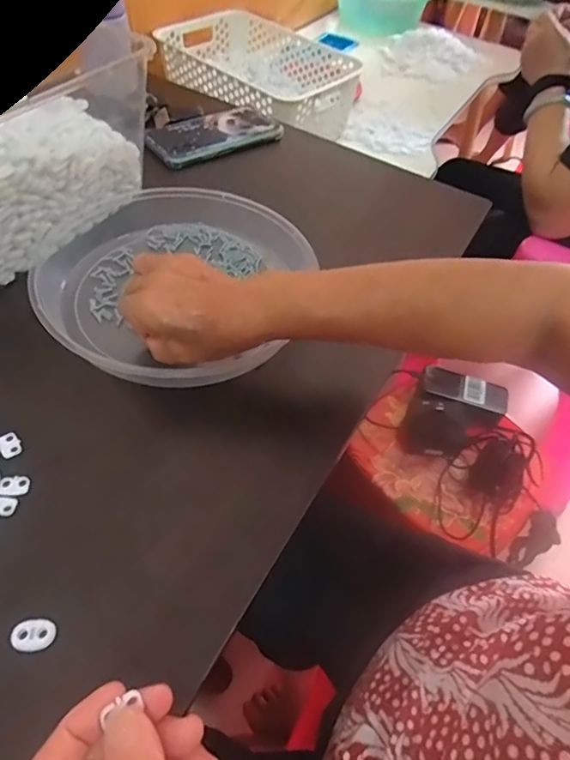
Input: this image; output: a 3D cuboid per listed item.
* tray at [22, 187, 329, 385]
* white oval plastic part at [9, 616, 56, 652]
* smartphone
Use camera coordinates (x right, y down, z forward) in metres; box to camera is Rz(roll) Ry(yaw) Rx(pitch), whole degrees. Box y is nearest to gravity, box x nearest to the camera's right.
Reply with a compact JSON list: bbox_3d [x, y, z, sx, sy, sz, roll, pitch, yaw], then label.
[{"bbox_3d":[-0.102,-0.093,0.446,0.236,0.040,0.232,4,52,-5],"label":"tray"},{"bbox_3d":[-0.139,0.141,0.281,0.022,0.005,0.018,2,52,-6],"label":"white oval plastic part"},{"bbox_3d":[-0.090,-0.306,0.630,0.164,0.015,0.087,-28,61,-25],"label":"smartphone"}]

